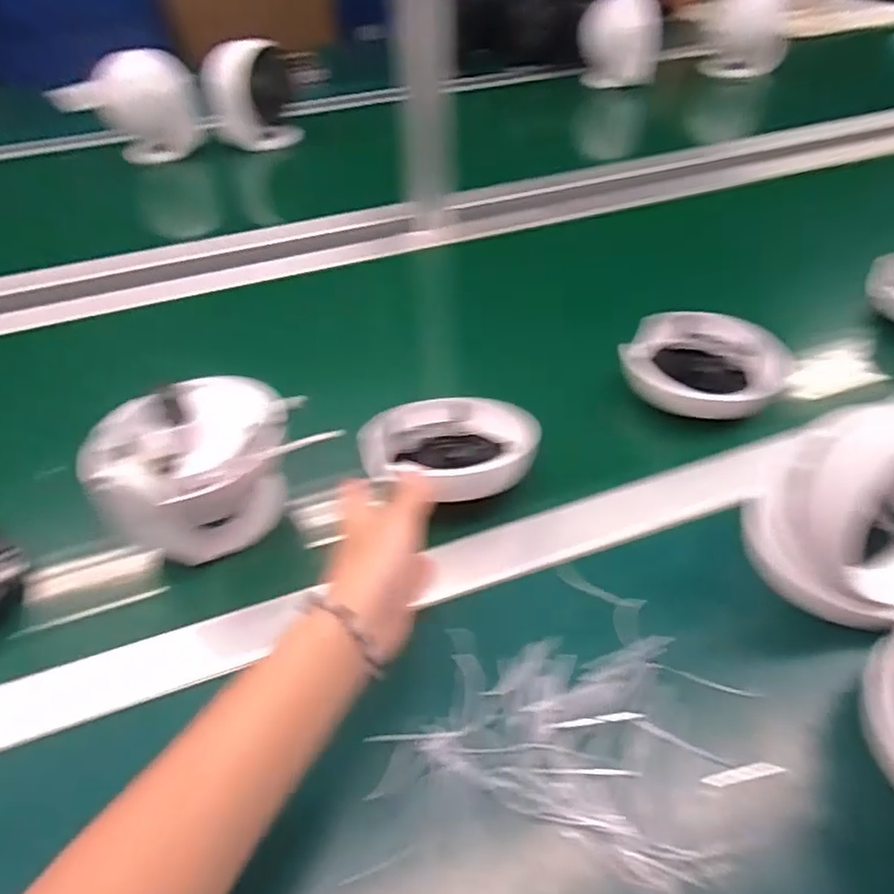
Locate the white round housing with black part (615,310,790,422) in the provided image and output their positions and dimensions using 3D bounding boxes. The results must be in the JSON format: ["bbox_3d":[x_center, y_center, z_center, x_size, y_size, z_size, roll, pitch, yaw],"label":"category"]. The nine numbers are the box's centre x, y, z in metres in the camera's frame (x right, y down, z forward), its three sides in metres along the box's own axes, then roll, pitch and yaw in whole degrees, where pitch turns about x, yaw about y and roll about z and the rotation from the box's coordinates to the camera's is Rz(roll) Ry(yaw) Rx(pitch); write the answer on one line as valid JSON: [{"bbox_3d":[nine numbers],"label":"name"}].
[{"bbox_3d":[0.214,-0.067,0.536,0.128,0.037,0.099,10,47,13],"label":"white round housing with black part"}]

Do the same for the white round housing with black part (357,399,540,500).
[{"bbox_3d":[0.006,-0.002,0.476,0.126,0.041,0.098,22,50,24],"label":"white round housing with black part"}]

